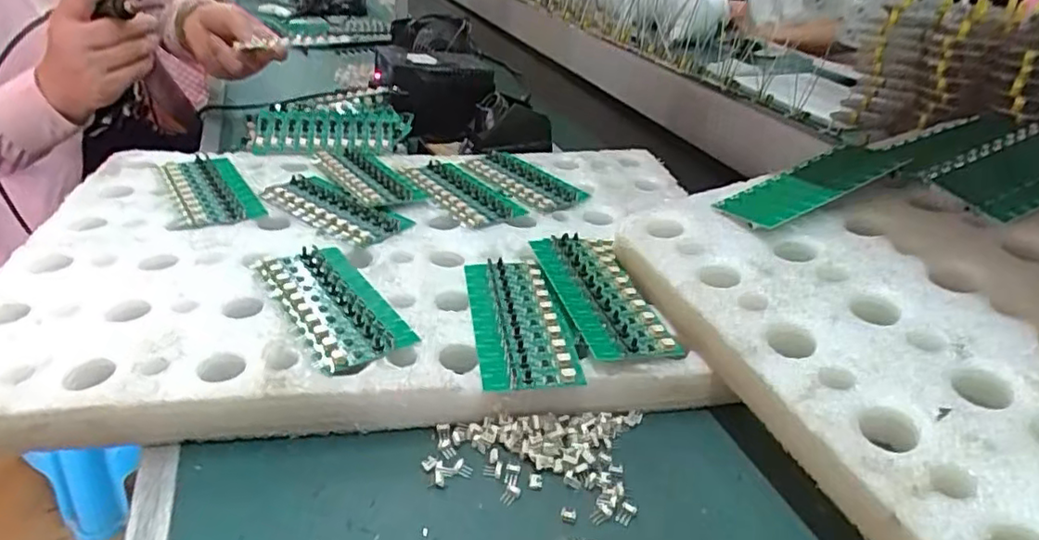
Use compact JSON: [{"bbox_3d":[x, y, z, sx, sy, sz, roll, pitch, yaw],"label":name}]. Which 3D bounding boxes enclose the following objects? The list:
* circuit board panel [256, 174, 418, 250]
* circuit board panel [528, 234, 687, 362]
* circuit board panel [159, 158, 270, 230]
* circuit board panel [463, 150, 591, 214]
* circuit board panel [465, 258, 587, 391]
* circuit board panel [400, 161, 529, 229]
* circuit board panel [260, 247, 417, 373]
[{"bbox_3d":[-0.162,-0.054,0.536,0.136,0.007,0.061,23,35,28],"label":"circuit board panel"},{"bbox_3d":[0.057,0.015,0.441,0.062,0.015,0.143,-5,32,-16],"label":"circuit board panel"},{"bbox_3d":[-0.278,-0.073,0.552,0.061,0.014,0.140,-16,36,-31],"label":"circuit board panel"},{"bbox_3d":[0.000,-0.089,0.613,0.057,0.011,0.138,-21,40,-37],"label":"circuit board panel"},{"bbox_3d":[-0.003,0.031,0.418,0.058,0.010,0.134,-2,31,-11],"label":"circuit board panel"},{"bbox_3d":[-0.059,-0.076,0.585,0.060,0.009,0.142,-23,40,-38],"label":"circuit board panel"},{"bbox_3d":[-0.128,0.020,0.419,0.062,0.009,0.136,-17,37,-32],"label":"circuit board panel"}]

